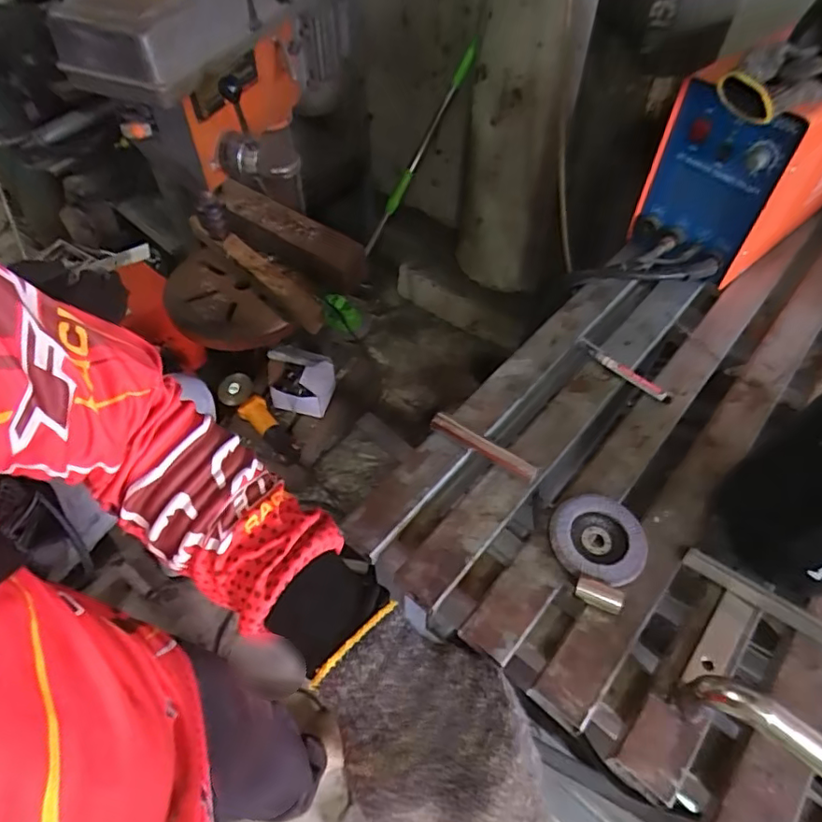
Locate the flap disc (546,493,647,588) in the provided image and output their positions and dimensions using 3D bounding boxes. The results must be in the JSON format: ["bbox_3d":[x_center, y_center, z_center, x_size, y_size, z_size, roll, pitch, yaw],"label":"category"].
[{"bbox_3d":[0.182,0.124,0.546,0.089,0.018,0.088,1,52,-1],"label":"flap disc"}]

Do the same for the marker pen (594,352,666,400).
[{"bbox_3d":[0.262,-0.043,0.671,0.093,0.011,0.014,39,60,25],"label":"marker pen"}]

